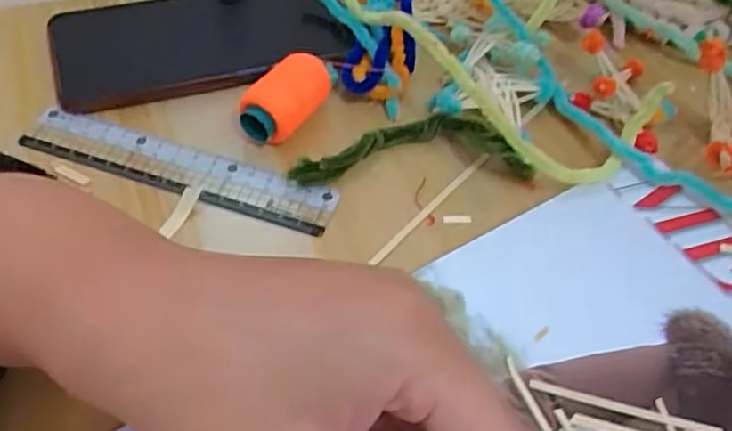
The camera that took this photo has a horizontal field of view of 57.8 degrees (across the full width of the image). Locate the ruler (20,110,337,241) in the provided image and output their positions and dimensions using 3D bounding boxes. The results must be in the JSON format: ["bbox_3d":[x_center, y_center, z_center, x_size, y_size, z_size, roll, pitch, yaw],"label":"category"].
[{"bbox_3d":[-0.093,-0.023,0.326,0.159,0.004,0.026,17,59,8],"label":"ruler"}]

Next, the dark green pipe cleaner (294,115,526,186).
[{"bbox_3d":[0.022,-0.036,0.333,0.118,0.022,0.038,-2,51,-7],"label":"dark green pipe cleaner"}]

